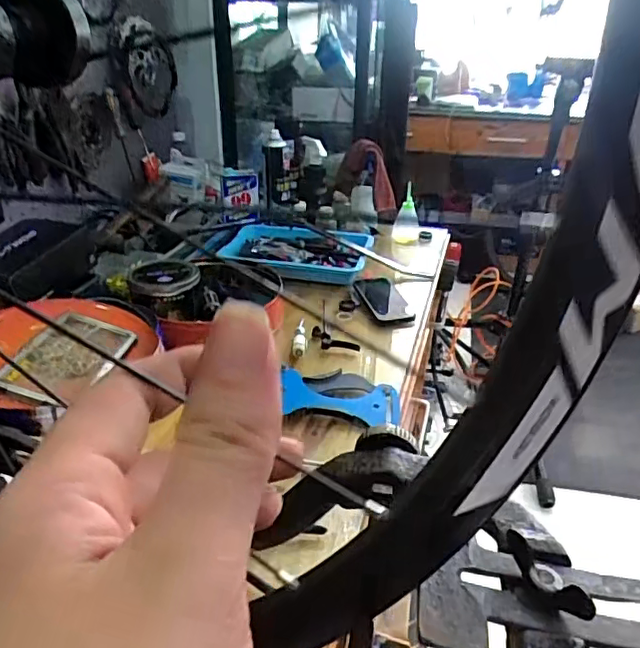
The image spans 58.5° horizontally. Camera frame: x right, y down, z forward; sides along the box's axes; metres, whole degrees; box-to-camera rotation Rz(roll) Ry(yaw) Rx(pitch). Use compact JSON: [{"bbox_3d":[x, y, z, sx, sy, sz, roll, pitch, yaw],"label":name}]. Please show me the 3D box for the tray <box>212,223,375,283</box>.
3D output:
[{"bbox_3d":[-0.042,-0.156,1.247,0.334,0.075,0.180,-2,29,-4],"label":"tray"}]

